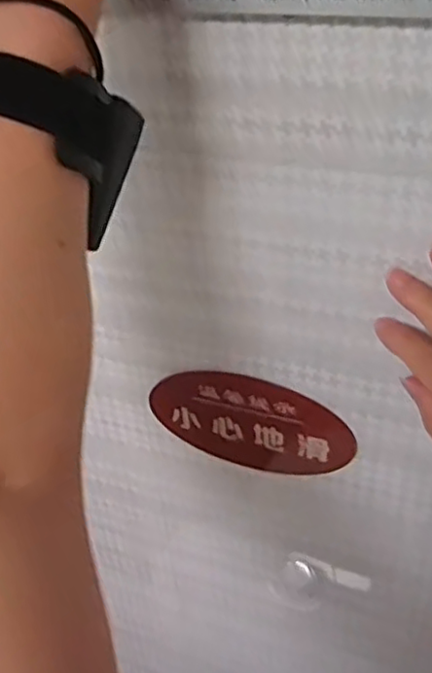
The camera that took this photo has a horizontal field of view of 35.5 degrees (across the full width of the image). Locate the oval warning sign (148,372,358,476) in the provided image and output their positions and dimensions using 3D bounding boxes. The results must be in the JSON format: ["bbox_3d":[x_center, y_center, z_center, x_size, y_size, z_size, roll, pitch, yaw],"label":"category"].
[{"bbox_3d":[0.021,0.060,0.462,0.141,0.075,0.008,11,40,20],"label":"oval warning sign"}]

